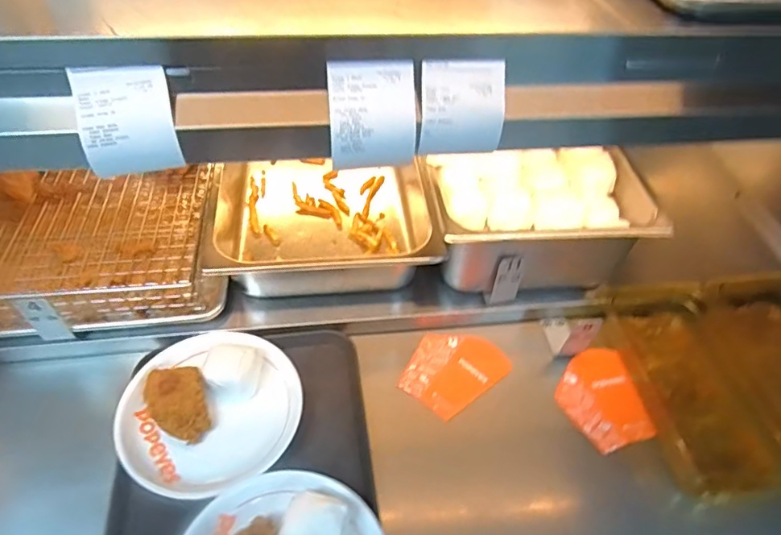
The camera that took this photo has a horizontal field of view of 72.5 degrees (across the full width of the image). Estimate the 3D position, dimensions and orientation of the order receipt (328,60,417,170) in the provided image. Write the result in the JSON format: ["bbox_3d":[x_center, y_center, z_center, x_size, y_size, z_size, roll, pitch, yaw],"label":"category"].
[{"bbox_3d":[-0.017,-0.143,0.496,0.079,0.087,0.019,-4,7,-7],"label":"order receipt"}]

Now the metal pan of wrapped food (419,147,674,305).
[{"bbox_3d":[0.212,-0.072,0.800,0.320,0.132,0.208,-4,49,-7],"label":"metal pan of wrapped food"}]

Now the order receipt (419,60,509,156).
[{"bbox_3d":[0.069,-0.152,0.505,0.079,0.083,0.012,0,10,-7],"label":"order receipt"}]

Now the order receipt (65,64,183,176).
[{"bbox_3d":[-0.231,-0.131,0.465,0.080,0.090,0.014,-13,9,-5],"label":"order receipt"}]

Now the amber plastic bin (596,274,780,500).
[{"bbox_3d":[0.486,0.152,0.749,0.319,0.061,0.320,-2,49,-6],"label":"amber plastic bin"}]

